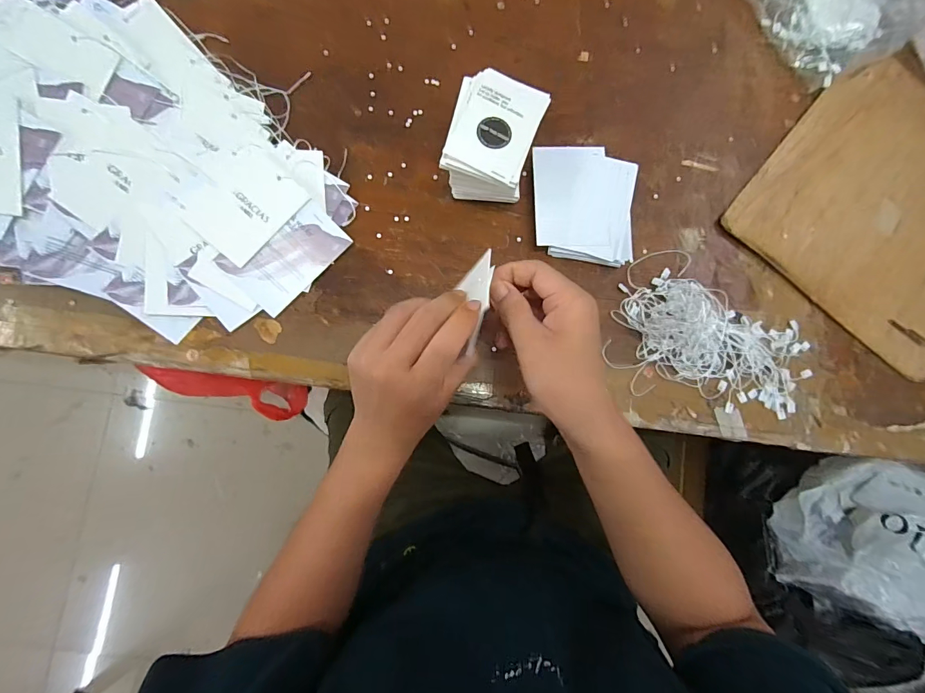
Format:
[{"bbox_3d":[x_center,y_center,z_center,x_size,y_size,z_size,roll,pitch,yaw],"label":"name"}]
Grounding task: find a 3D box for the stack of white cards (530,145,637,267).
[{"bbox_3d":[0.118,-0.136,0.397,0.097,0.018,0.114,1,81,-2],"label":"stack of white cards"}]

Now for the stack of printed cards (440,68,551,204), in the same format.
[{"bbox_3d":[0.027,-0.183,0.376,0.075,0.063,0.097,17,80,0],"label":"stack of printed cards"}]

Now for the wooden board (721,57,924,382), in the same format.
[{"bbox_3d":[0.448,-0.152,0.423,0.246,0.008,0.294,41,81,4],"label":"wooden board"}]

